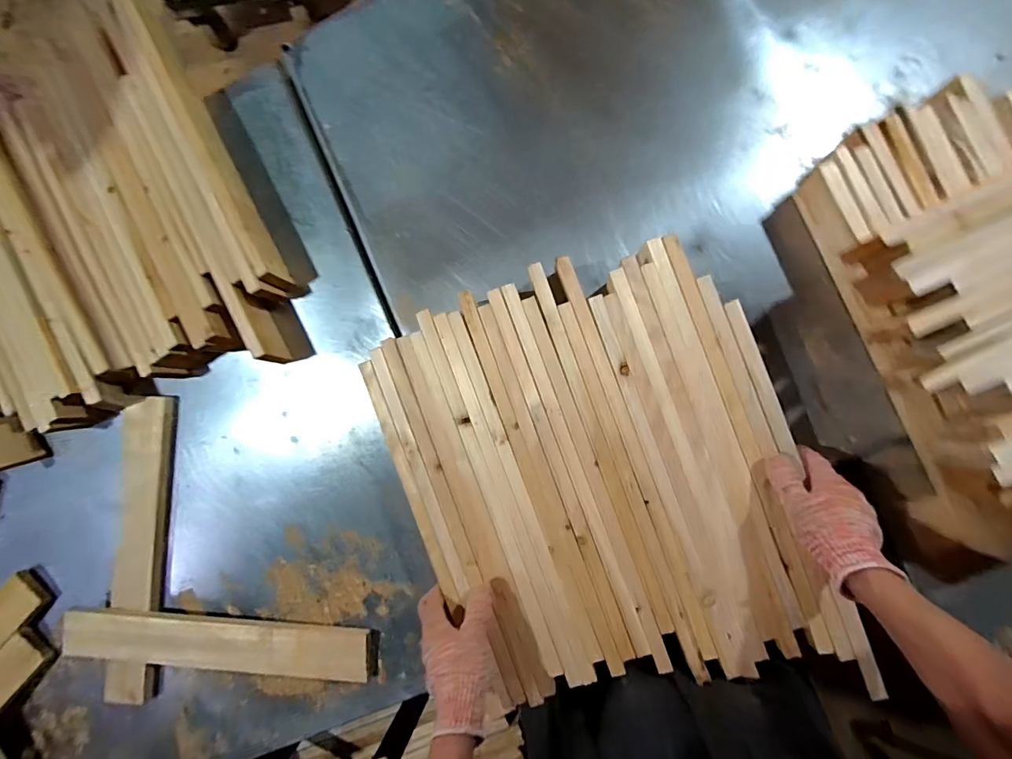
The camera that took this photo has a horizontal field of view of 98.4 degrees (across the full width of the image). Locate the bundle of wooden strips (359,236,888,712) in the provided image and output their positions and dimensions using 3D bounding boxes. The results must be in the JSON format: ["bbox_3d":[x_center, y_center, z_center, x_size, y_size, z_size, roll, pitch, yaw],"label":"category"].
[{"bbox_3d":[0.110,0.127,0.553,0.460,0.030,0.535,-21,87,4],"label":"bundle of wooden strips"}]

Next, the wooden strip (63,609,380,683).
[{"bbox_3d":[-0.446,0.404,0.663,0.495,0.026,0.087,-1,87,10],"label":"wooden strip"}]

